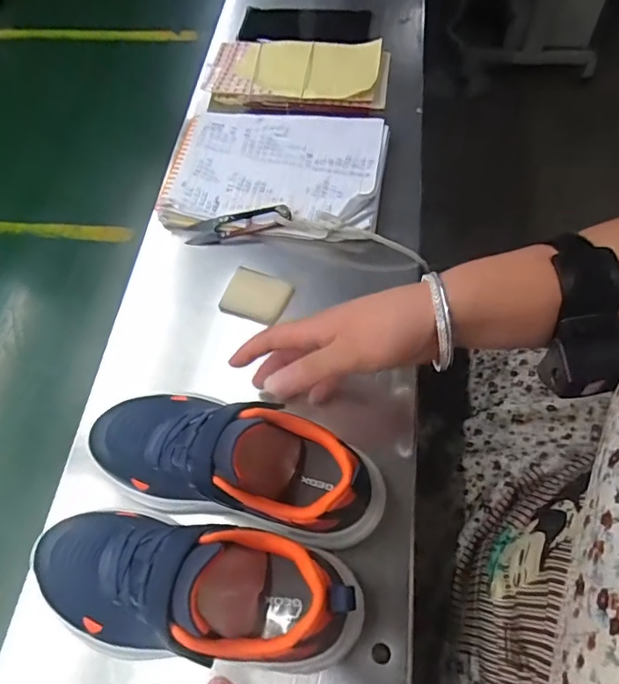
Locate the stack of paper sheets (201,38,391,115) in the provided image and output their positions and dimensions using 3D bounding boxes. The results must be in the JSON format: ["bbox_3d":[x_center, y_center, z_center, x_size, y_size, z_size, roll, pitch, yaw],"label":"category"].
[{"bbox_3d":[-0.014,-0.309,0.613,0.213,0.034,0.117,9,62,12],"label":"stack of paper sheets"}]

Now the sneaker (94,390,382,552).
[{"bbox_3d":[-0.051,0.076,0.355,0.201,0.092,0.081,12,62,9],"label":"sneaker"}]

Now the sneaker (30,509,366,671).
[{"bbox_3d":[-0.073,0.143,0.317,0.208,0.093,0.085,6,62,6],"label":"sneaker"}]

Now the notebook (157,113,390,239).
[{"bbox_3d":[-0.035,-0.175,0.525,0.213,0.016,0.156,8,62,7],"label":"notebook"}]

